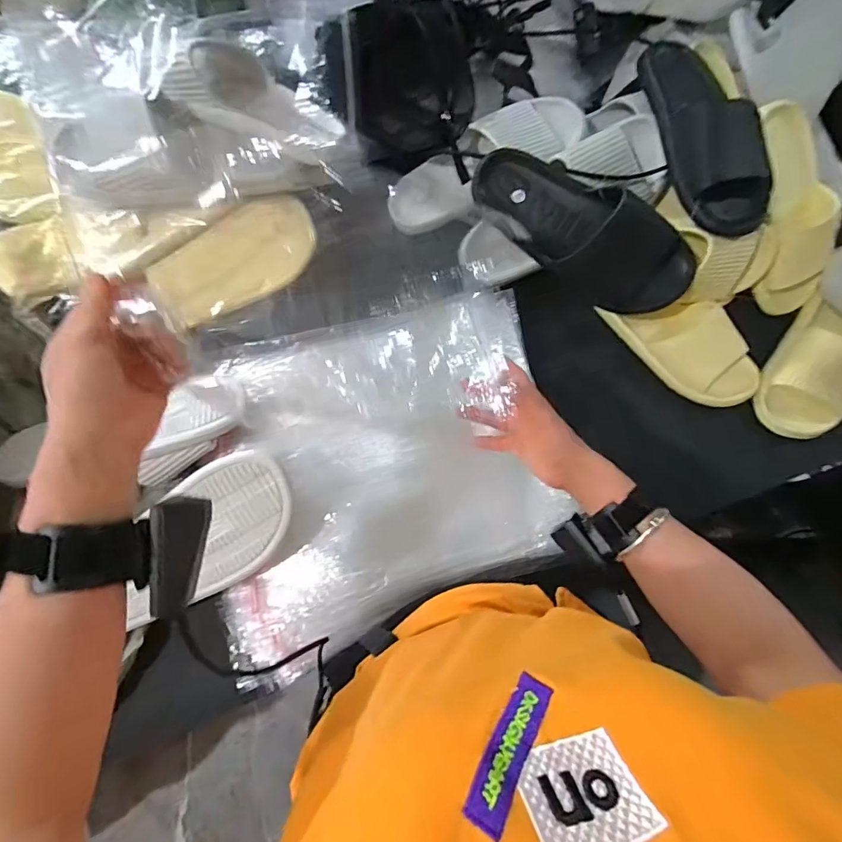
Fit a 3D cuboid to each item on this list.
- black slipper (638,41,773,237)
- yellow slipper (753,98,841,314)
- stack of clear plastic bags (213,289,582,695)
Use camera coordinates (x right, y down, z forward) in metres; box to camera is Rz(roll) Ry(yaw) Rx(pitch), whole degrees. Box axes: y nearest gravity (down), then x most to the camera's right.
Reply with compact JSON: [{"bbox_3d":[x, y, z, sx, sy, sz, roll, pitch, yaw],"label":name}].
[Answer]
[{"bbox_3d":[0.339,-0.353,0.564,0.101,0.059,0.275,-8,74,-2],"label":"black slipper"},{"bbox_3d":[0.477,-0.272,0.610,0.092,0.064,0.249,-5,93,-1],"label":"yellow slipper"},{"bbox_3d":[-0.045,0.058,0.558,0.400,0.058,0.362,-14,74,-4],"label":"stack of clear plastic bags"}]

